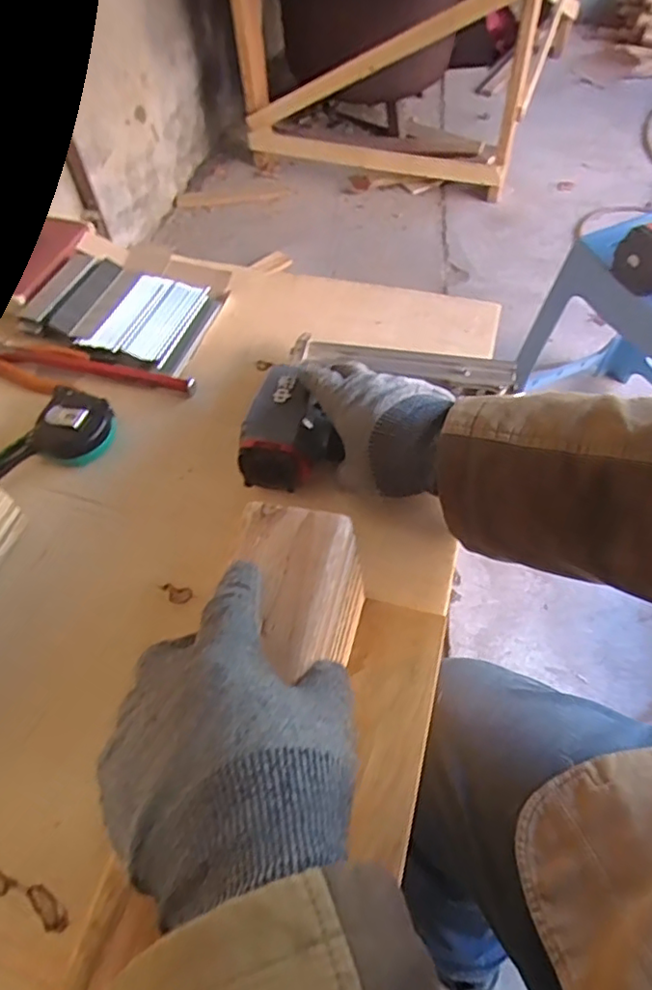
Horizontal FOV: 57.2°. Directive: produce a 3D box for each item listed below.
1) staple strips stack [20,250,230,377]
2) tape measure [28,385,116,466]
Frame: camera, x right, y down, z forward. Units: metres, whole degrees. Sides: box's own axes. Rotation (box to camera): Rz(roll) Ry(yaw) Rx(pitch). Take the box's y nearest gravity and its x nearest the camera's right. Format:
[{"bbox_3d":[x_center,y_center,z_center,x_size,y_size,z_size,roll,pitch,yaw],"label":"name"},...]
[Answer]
[{"bbox_3d":[-0.213,-0.192,0.631,0.191,0.026,0.134,14,58,13],"label":"staple strips stack"},{"bbox_3d":[-0.228,-0.064,0.545,0.059,0.033,0.070,8,57,10],"label":"tape measure"}]

